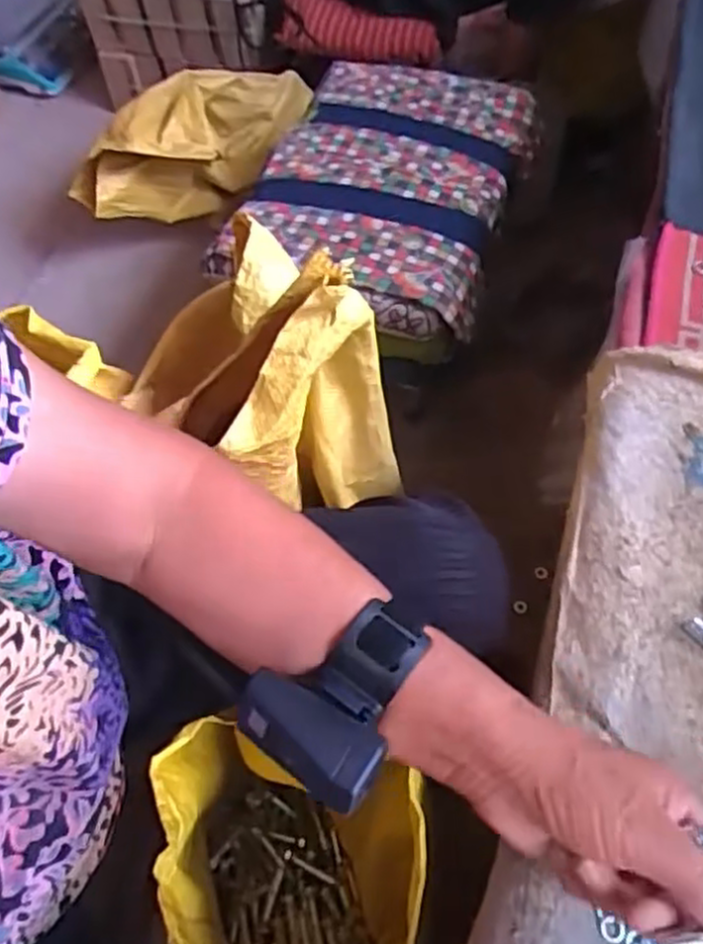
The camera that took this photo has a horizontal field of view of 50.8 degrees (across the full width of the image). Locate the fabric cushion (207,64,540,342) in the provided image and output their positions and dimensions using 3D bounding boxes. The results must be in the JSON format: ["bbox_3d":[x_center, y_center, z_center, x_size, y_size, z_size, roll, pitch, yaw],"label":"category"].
[{"bbox_3d":[0.043,-0.366,0.947,0.318,0.064,0.444,15,61,12],"label":"fabric cushion"}]

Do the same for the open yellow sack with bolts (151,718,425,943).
[{"bbox_3d":[-0.053,0.323,0.594,0.209,0.360,0.197,3,59,5],"label":"open yellow sack with bolts"}]

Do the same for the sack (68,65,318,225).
[{"bbox_3d":[-0.237,-0.547,1.228,0.451,0.177,0.135,-40,65,-19],"label":"sack"}]

